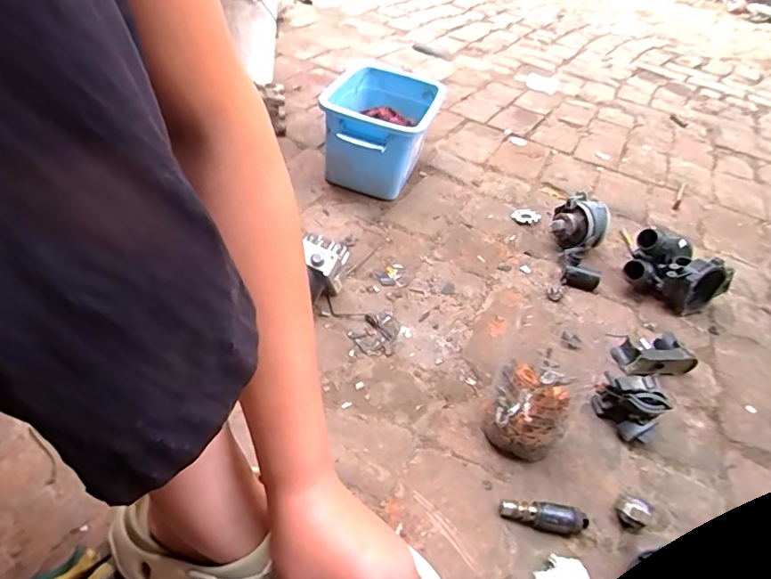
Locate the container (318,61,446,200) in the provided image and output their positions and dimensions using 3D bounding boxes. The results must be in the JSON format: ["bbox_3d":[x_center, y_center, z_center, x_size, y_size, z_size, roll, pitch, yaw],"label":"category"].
[{"bbox_3d":[-0.015,-0.310,1.019,0.197,0.165,0.284,15,40,3],"label":"container"}]

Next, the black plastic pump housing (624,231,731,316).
[{"bbox_3d":[0.459,-0.025,0.804,0.146,0.092,0.087,34,45,24],"label":"black plastic pump housing"}]

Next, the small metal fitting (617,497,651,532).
[{"bbox_3d":[0.255,0.233,0.526,0.025,0.026,0.027,31,43,21],"label":"small metal fitting"}]

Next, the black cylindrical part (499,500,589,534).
[{"bbox_3d":[0.163,0.233,0.522,0.085,0.021,0.021,14,40,3],"label":"black cylindrical part"}]

